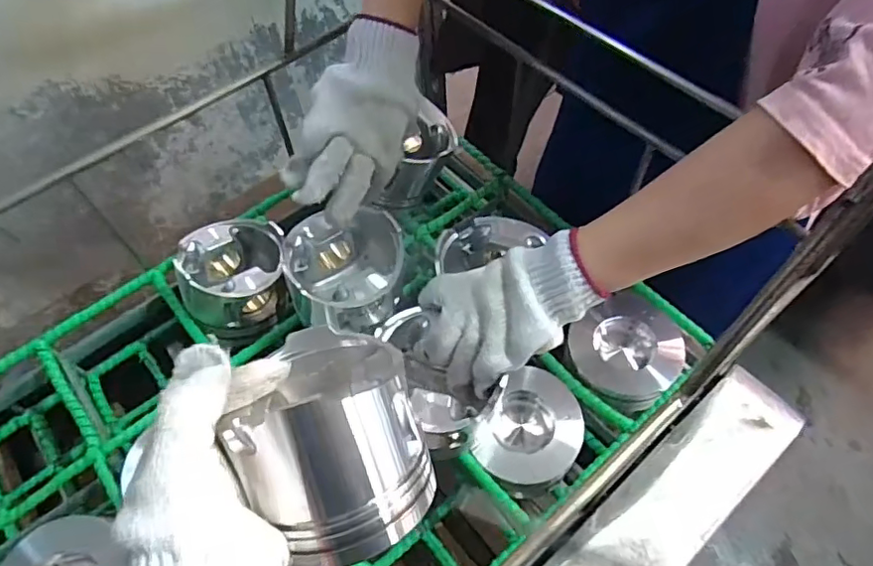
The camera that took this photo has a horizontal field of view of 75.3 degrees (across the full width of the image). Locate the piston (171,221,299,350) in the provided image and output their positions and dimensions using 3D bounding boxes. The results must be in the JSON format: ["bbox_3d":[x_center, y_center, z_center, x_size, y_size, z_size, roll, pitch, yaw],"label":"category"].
[{"bbox_3d":[-0.215,-0.002,0.620,0.106,0.089,0.113,-1,58,2],"label":"piston"}]

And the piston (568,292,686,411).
[{"bbox_3d":[0.192,0.078,0.595,0.111,0.078,0.104,-34,63,-17],"label":"piston"}]

